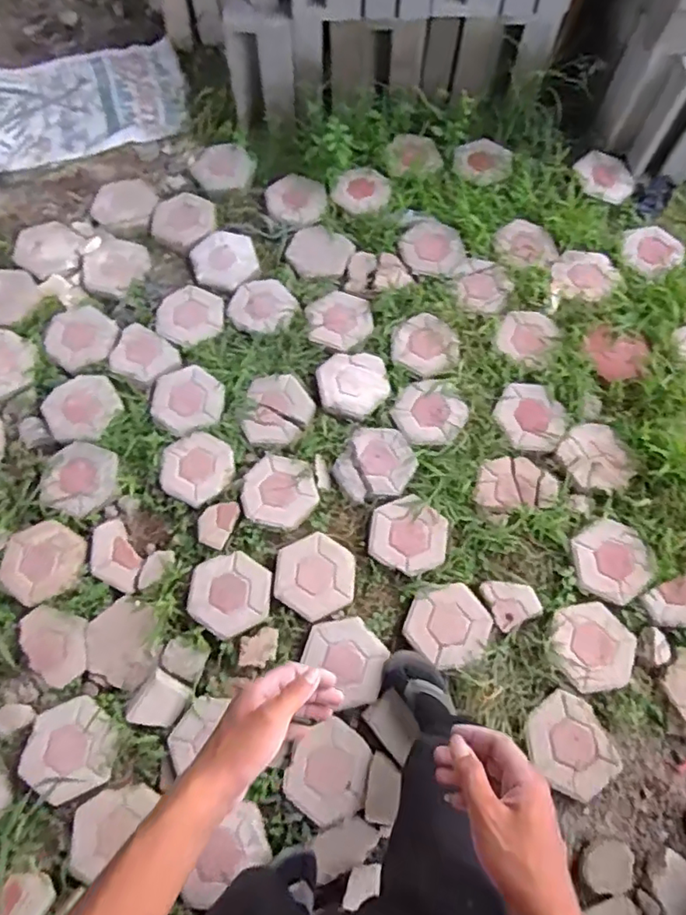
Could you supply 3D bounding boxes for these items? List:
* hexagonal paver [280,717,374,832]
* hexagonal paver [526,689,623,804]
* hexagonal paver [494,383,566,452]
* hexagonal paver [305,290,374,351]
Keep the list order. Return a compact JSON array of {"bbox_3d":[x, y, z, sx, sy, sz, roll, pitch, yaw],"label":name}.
[{"bbox_3d":[-0.030,0.722,1.297,0.180,0.028,0.202,21,71,10],"label":"hexagonal paver"},{"bbox_3d":[0.518,0.657,1.284,0.178,0.039,0.206,-29,70,-11],"label":"hexagonal paver"},{"bbox_3d":[0.529,-0.112,1.587,0.197,0.035,0.196,30,73,13],"label":"hexagonal paver"},{"bbox_3d":[-0.010,-0.427,1.714,0.190,0.036,0.202,-7,69,0],"label":"hexagonal paver"}]

